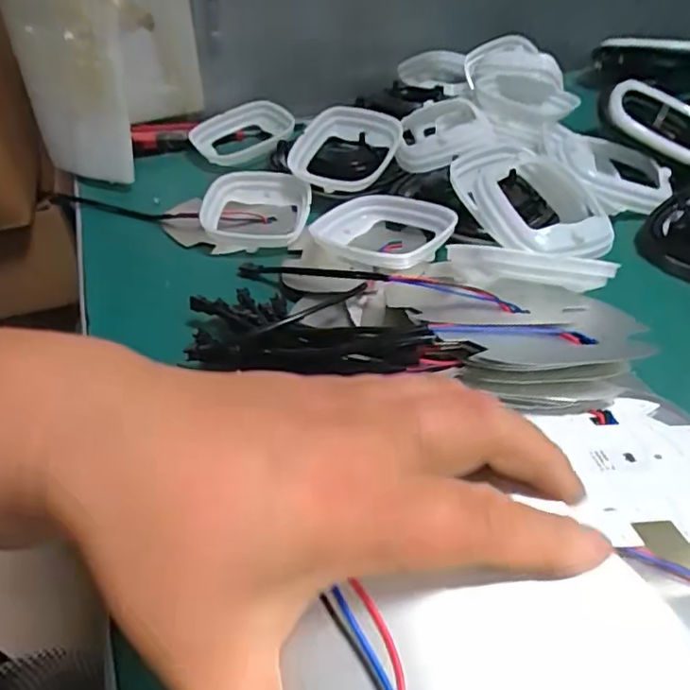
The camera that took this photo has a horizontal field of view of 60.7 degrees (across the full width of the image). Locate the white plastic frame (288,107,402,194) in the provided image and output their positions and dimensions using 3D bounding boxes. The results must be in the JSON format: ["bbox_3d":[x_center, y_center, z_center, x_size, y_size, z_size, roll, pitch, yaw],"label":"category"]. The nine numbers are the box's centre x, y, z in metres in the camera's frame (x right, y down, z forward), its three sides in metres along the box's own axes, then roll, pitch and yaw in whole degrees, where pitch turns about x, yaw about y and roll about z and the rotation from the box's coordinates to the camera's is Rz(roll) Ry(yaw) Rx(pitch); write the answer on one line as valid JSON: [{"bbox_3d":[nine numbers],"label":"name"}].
[{"bbox_3d":[0.007,-0.178,0.529,0.088,0.039,0.096,21,47,27],"label":"white plastic frame"}]

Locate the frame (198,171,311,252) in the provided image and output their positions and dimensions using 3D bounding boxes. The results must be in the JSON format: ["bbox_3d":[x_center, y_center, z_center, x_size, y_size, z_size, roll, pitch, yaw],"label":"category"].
[{"bbox_3d":[-0.077,-0.121,0.505,0.093,0.016,0.098,-1,41,5],"label":"frame"}]

